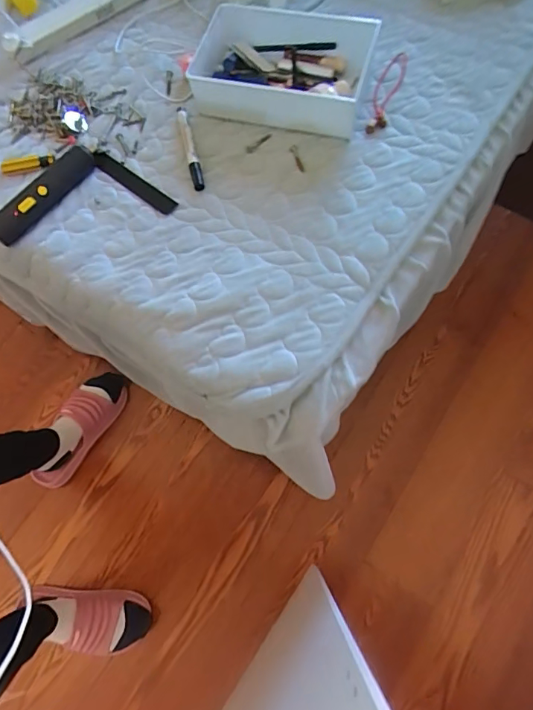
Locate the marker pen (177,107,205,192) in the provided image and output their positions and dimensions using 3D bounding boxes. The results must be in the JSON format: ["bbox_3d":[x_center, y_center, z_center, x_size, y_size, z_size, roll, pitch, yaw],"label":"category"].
[{"bbox_3d":[-0.102,-0.278,0.616,0.014,0.011,0.144,-14,72,-2],"label":"marker pen"}]

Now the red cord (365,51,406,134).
[{"bbox_3d":[0.163,-0.359,0.634,0.032,0.013,0.157,20,74,6],"label":"red cord"}]

